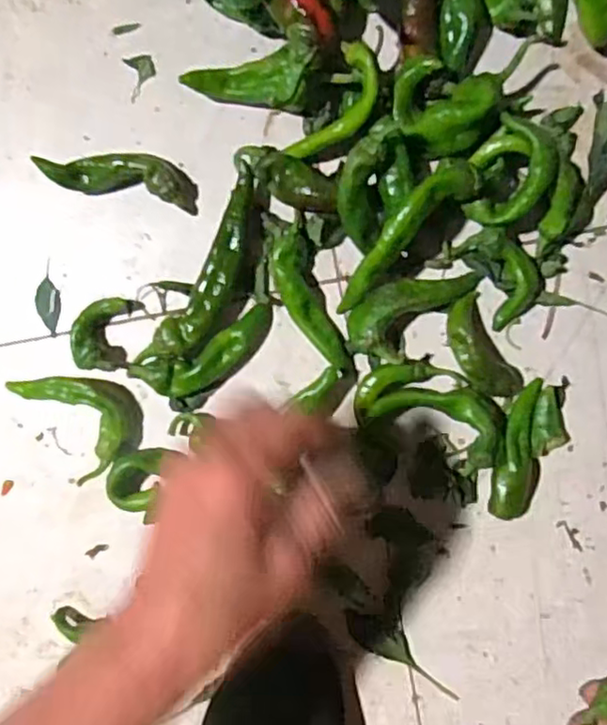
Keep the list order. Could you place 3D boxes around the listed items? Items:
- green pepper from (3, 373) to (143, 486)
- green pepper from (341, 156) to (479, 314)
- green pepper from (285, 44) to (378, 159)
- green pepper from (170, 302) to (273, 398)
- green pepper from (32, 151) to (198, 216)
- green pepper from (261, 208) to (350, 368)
[{"bbox_3d":[-0.144,0.030,0.422,0.060,0.024,0.081,-39,88,2],"label":"green pepper"},{"bbox_3d":[0.063,-0.077,0.387,0.027,0.031,0.114,40,92,2],"label":"green pepper"},{"bbox_3d":[0.020,-0.153,0.395,0.036,0.014,0.075,40,118,2],"label":"green pepper"},{"bbox_3d":[-0.051,-0.006,0.418,0.079,0.016,0.024,-38,88,2],"label":"green pepper"},{"bbox_3d":[-0.117,-0.121,0.421,0.097,0.026,0.028,11,90,3],"label":"green pepper"},{"bbox_3d":[0.000,-0.044,0.414,0.028,0.018,0.105,-19,89,3],"label":"green pepper"}]

